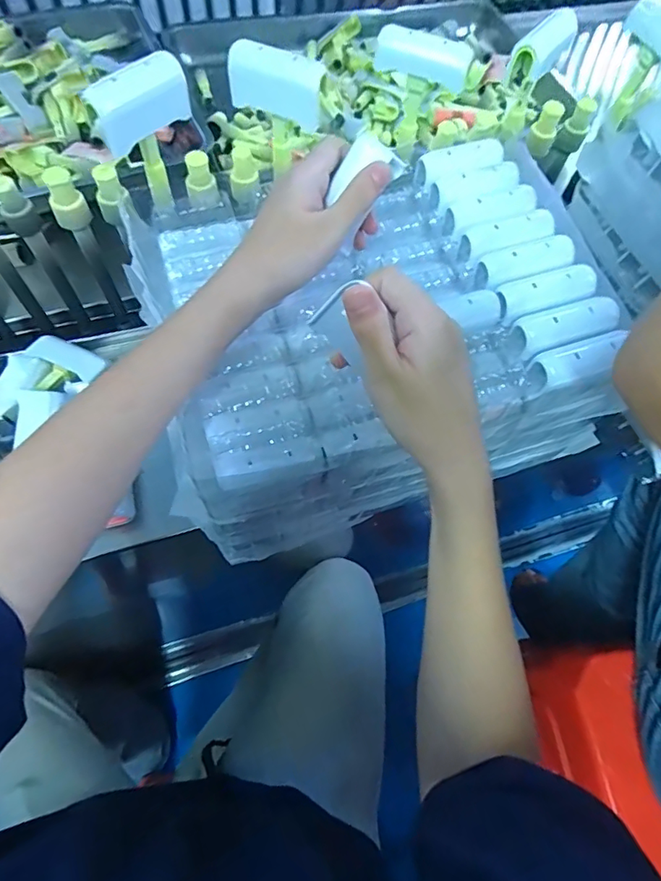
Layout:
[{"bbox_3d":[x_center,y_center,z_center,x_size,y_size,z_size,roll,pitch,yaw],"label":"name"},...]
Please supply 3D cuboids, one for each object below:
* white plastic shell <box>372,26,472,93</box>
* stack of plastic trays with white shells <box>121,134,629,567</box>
[{"bbox_3d":[0.072,-0.301,0.389,0.073,0.029,0.019,14,63,4],"label":"white plastic shell"},{"bbox_3d":[0.042,-0.077,0.445,0.339,0.186,0.241,-15,65,-11],"label":"stack of plastic trays with white shells"}]

